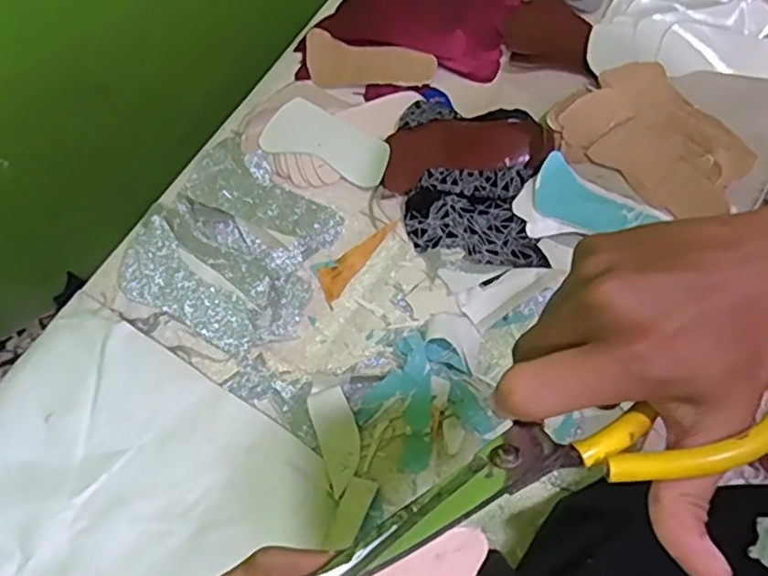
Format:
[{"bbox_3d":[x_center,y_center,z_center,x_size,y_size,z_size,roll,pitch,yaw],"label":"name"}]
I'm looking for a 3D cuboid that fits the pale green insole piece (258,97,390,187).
[{"bbox_3d":[-0.068,-0.174,0.777,0.154,0.012,0.068,22,102,8],"label":"pale green insole piece"}]

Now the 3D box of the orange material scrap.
[{"bbox_3d":[-0.038,-0.037,0.746,0.039,0.007,0.121,32,72,14],"label":"orange material scrap"}]

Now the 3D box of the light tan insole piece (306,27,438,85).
[{"bbox_3d":[-0.022,-0.282,0.834,0.167,0.017,0.064,16,98,7],"label":"light tan insole piece"}]

